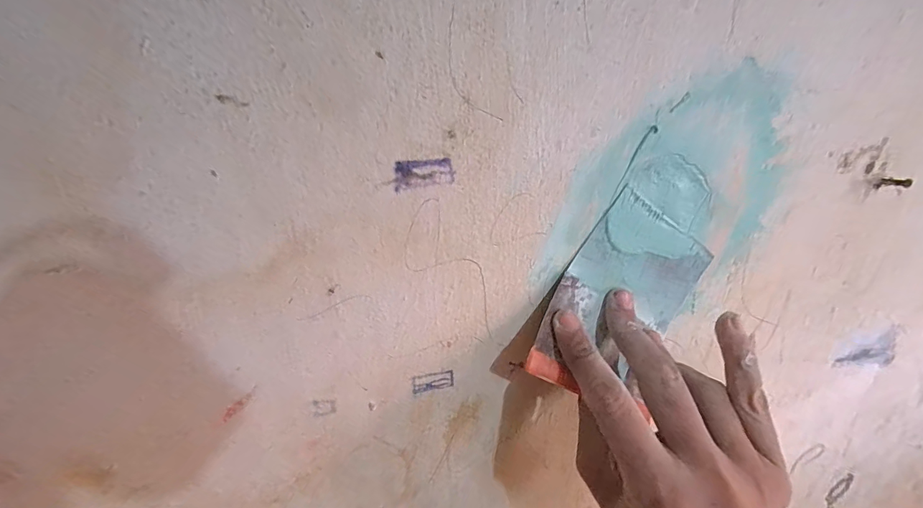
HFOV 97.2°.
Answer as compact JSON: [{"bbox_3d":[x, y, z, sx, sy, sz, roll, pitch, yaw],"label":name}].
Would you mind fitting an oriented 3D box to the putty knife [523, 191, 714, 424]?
[{"bbox_3d":[0.084,0.027,0.210,0.080,0.097,0.011,28,-3,-22],"label":"putty knife"}]

